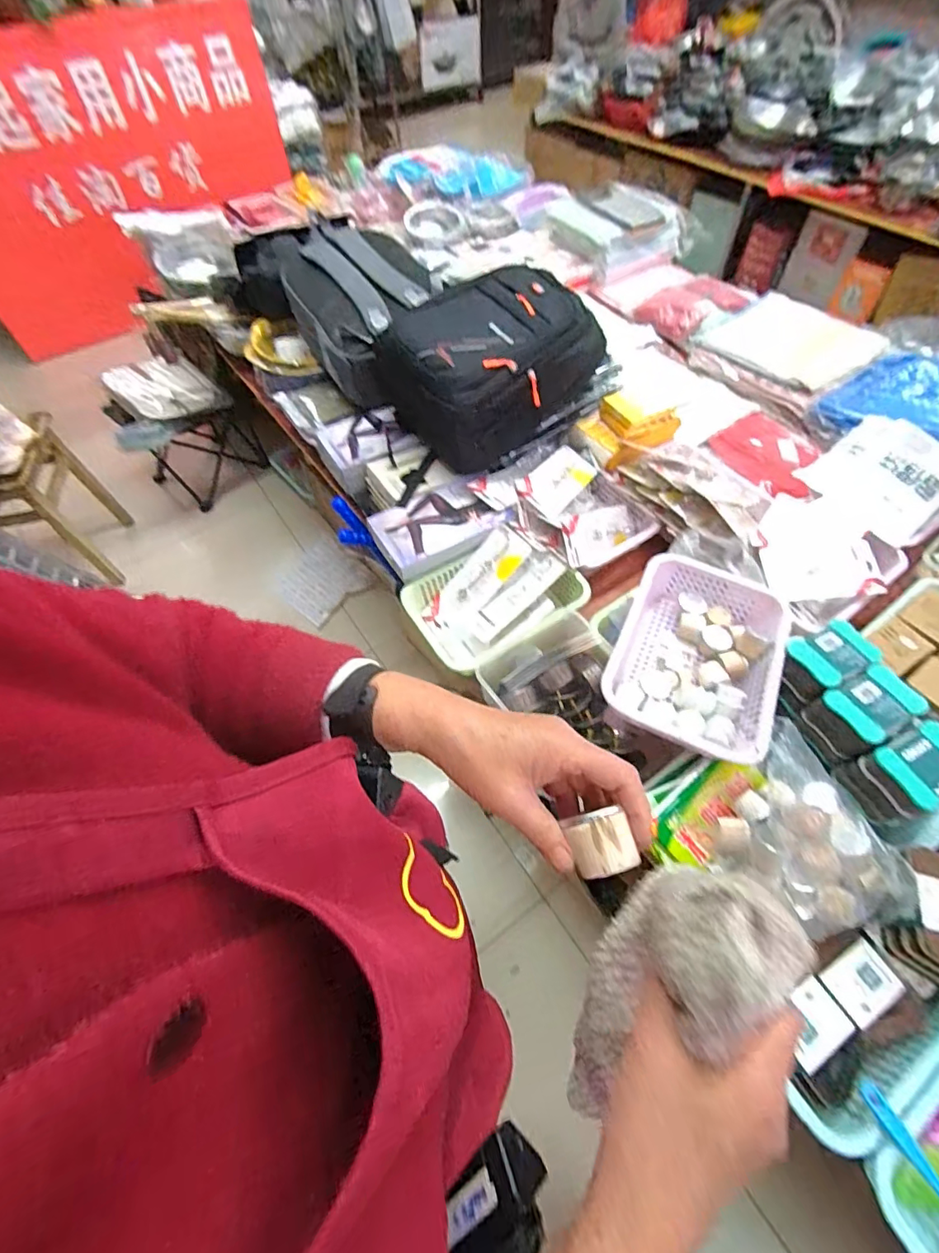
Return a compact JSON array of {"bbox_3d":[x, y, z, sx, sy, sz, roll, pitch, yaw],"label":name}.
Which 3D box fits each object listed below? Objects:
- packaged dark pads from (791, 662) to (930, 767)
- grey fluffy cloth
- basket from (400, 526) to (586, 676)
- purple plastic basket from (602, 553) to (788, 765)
[{"bbox_3d":[0.541,0.121,0.703,0.135,0.064,0.084,-22,59,-11],"label":"packaged dark pads"},{"bbox_3d":[0.101,0.198,0.281,0.068,0.166,0.073,-6,44,-49],"label":"grey fluffy cloth"},{"bbox_3d":[0.047,-0.053,0.944,0.311,0.110,0.192,-23,59,-12],"label":"basket"},{"bbox_3d":[0.346,0.050,0.782,0.222,0.102,0.311,22,61,16],"label":"purple plastic basket"}]

